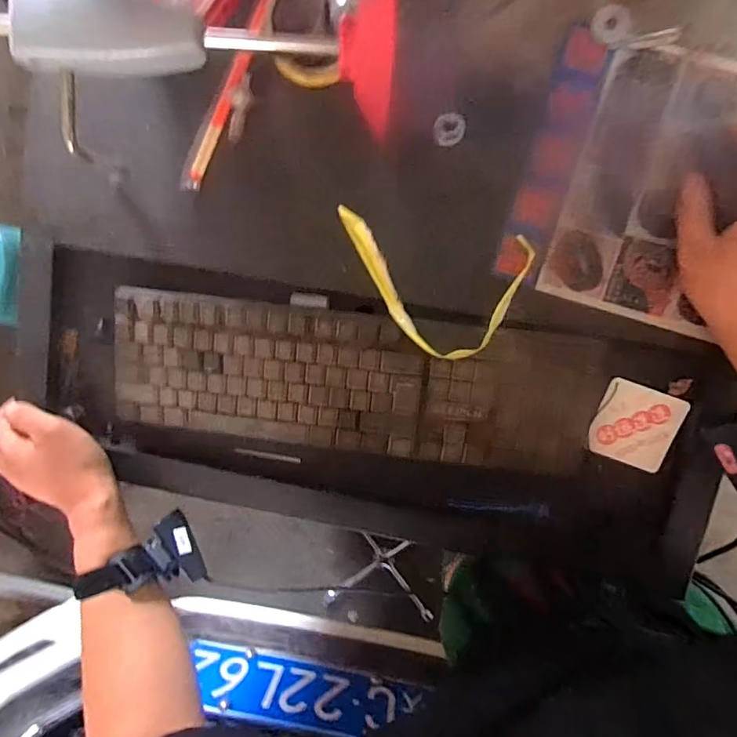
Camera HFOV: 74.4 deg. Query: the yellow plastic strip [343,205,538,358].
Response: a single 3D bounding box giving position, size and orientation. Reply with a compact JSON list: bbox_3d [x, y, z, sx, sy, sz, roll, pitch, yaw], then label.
[{"bbox_3d":[0.047,-0.067,0.404,0.158,0.018,0.106,11,96,5],"label":"yellow plastic strip"}]

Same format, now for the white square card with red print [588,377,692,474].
[{"bbox_3d":[0.234,0.050,0.426,0.069,0.006,0.069,20,97,4],"label":"white square card with red print"}]

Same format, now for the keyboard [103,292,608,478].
[{"bbox_3d":[-0.019,0.012,0.428,0.423,0.014,0.120,7,96,5],"label":"keyboard"}]

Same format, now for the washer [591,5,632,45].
[{"bbox_3d":[0.189,-0.267,0.377,0.028,0.004,0.029,6,96,5],"label":"washer"}]

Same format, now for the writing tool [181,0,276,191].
[{"bbox_3d":[-0.118,-0.232,0.407,0.016,0.009,0.173,27,97,3],"label":"writing tool"}]

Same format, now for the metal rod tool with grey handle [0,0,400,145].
[{"bbox_3d":[-0.161,-0.234,0.351,0.368,0.094,0.079,10,96,5],"label":"metal rod tool with grey handle"}]

